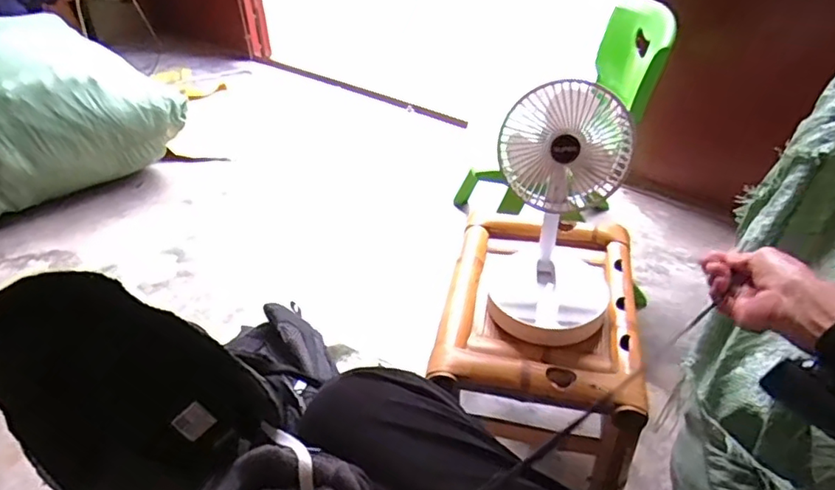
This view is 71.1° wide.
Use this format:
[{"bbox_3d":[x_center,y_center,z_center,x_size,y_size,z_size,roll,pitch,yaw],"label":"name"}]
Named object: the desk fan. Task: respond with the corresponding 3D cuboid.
[{"bbox_3d":[0.192,-0.049,0.776,0.164,0.295,0.238,13,40,16],"label":"desk fan"}]

